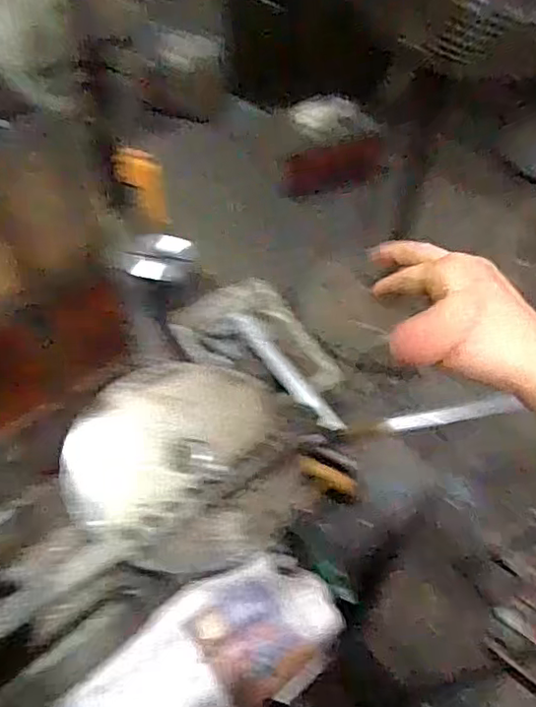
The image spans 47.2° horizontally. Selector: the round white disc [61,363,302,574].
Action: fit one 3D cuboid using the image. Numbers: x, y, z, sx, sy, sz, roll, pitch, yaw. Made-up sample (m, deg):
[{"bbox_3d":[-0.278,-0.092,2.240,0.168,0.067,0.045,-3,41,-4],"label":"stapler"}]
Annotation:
[{"bbox_3d":[-0.071,0.089,0.515,0.190,0.034,0.180,0,53,0],"label":"round white disc"}]

